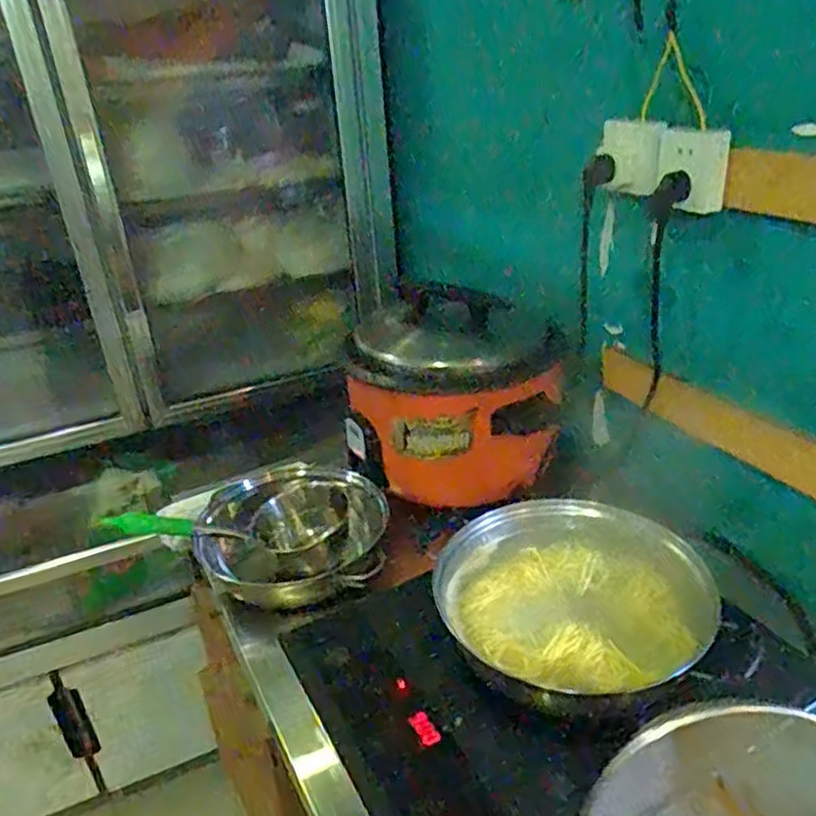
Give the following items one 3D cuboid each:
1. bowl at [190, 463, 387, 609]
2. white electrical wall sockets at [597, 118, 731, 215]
[{"bbox_3d":[-0.161,0.168,0.954,0.245,0.074,0.245,-3,28,2],"label":"bowl"},{"bbox_3d":[0.308,-0.306,0.875,0.062,0.093,0.173,-20,31,-27],"label":"white electrical wall sockets"}]

